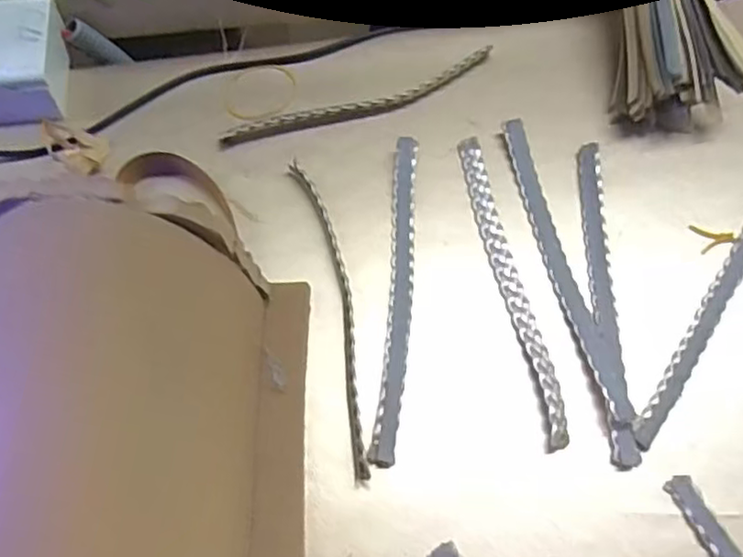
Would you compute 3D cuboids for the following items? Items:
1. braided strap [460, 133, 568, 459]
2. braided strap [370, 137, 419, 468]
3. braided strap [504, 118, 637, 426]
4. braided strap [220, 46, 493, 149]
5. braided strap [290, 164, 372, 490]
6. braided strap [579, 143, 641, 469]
[{"bbox_3d":[0.078,-0.001,0.368,0.014,0.008,0.190,-9,65,-5],"label":"braided strap"},{"bbox_3d":[0.015,0.005,0.362,0.015,0.011,0.188,5,65,1],"label":"braided strap"},{"bbox_3d":[0.106,-0.011,0.369,0.015,0.009,0.187,-11,65,-6],"label":"braided strap"},{"bbox_3d":[-0.005,-0.112,0.421,0.183,0.007,0.019,-20,66,-10],"label":"braided strap"},{"bbox_3d":[-0.020,0.013,0.358,0.017,0.011,0.188,-12,65,-6],"label":"braided strap"},{"bbox_3d":[0.128,0.005,0.364,0.013,0.007,0.189,2,65,0],"label":"braided strap"}]

